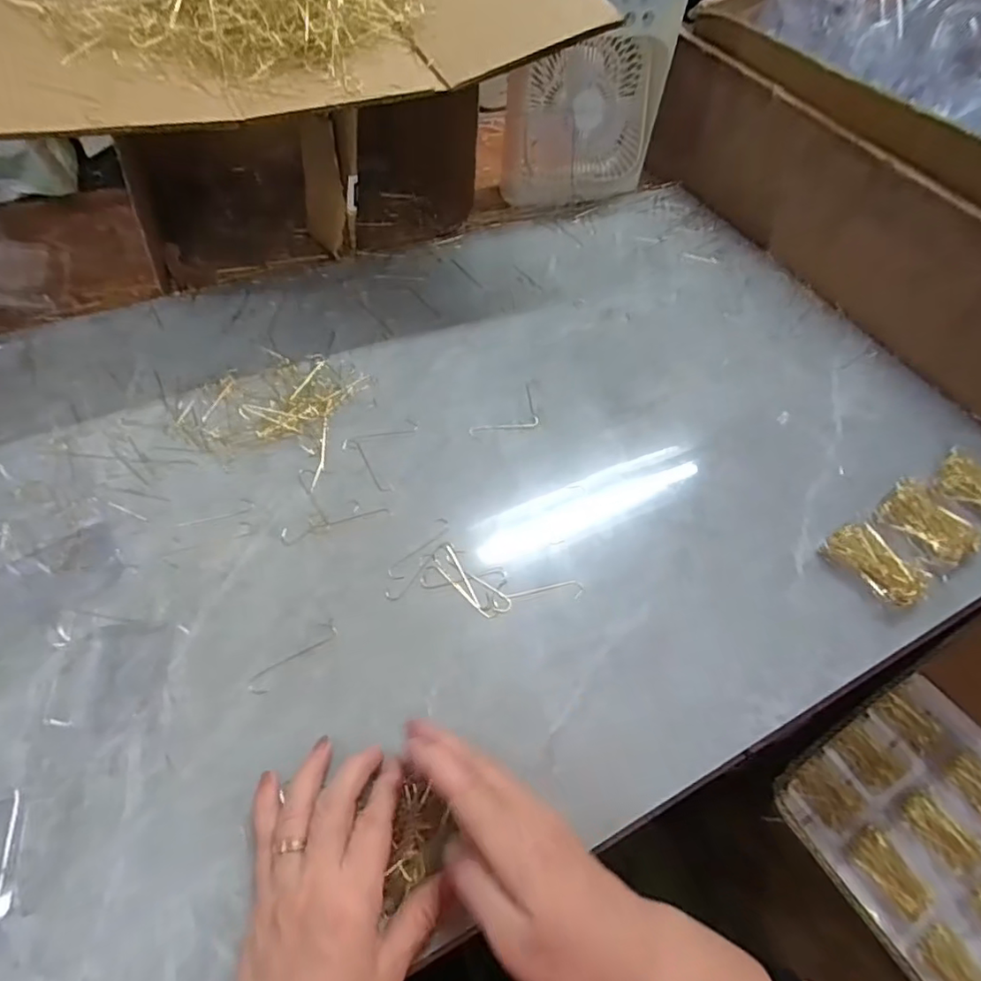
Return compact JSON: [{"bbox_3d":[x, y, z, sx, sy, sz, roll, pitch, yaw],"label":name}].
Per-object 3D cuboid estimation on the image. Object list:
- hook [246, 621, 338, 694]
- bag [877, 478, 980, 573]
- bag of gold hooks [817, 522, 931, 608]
[{"bbox_3d":[-0.131,0.110,0.382,0.014,0.004,0.065,39,59,22],"label":"hook"},{"bbox_3d":[0.364,0.026,0.473,0.057,0.013,0.074,-28,62,-22],"label":"bag"},{"bbox_3d":[0.302,0.056,0.450,0.047,0.016,0.071,-33,64,-24],"label":"bag of gold hooks"}]

